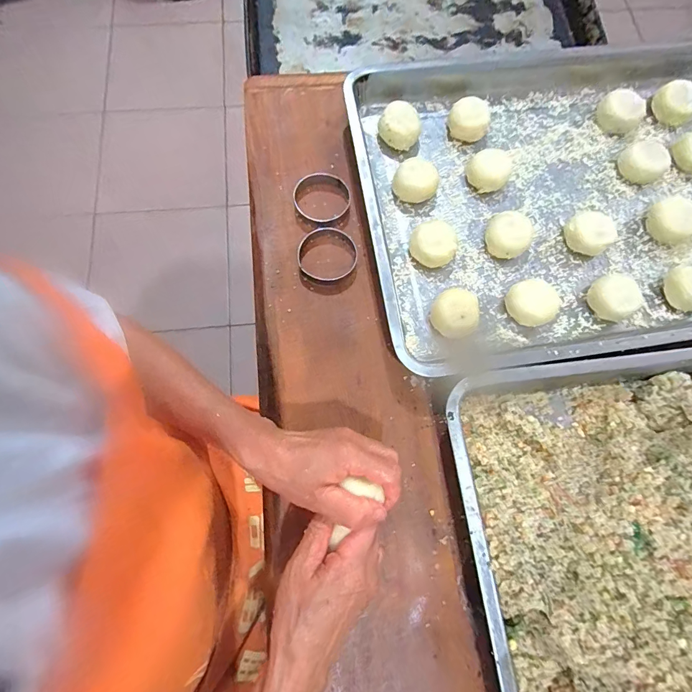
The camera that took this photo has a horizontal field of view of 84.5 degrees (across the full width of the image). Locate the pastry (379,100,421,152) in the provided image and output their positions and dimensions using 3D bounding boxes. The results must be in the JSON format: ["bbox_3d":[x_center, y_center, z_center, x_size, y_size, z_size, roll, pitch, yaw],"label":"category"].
[{"bbox_3d":[0.064,-0.263,0.452,0.047,0.033,0.038,10,74,1],"label":"pastry"}]

